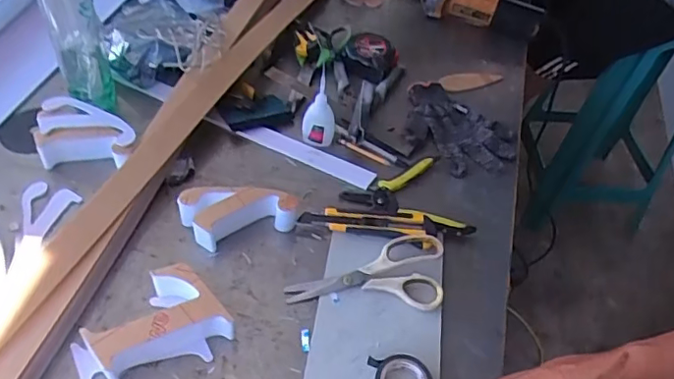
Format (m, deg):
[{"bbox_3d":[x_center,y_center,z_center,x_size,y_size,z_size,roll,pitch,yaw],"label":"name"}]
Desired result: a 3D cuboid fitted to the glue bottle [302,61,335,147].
[{"bbox_3d":[-0.023,-0.107,0.766,0.045,0.103,0.036,6,48,-1],"label":"glue bottle"}]

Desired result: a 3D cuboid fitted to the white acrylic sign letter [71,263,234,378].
[{"bbox_3d":[-0.190,0.142,0.563,0.144,0.047,0.094,-25,55,-26],"label":"white acrylic sign letter"}]

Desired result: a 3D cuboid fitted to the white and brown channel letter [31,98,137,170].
[{"bbox_3d":[-0.323,-0.069,0.729,0.130,0.049,0.092,3,48,-4],"label":"white and brown channel letter"}]

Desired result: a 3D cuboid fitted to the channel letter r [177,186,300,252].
[{"bbox_3d":[-0.118,0.027,0.675,0.133,0.046,0.063,-15,51,-19],"label":"channel letter r"}]

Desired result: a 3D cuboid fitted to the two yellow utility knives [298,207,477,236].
[{"bbox_3d":[0.064,0.044,0.693,0.217,0.027,0.031,6,48,-1],"label":"two yellow utility knives"}]

